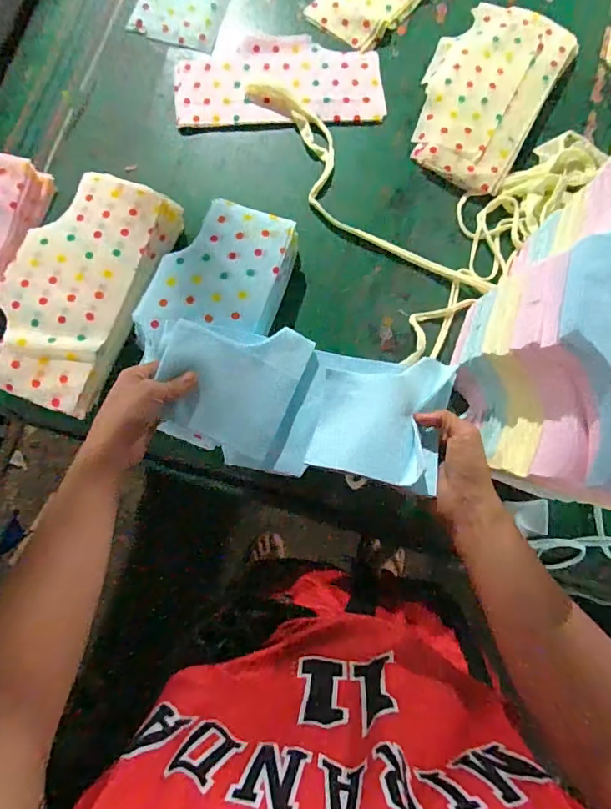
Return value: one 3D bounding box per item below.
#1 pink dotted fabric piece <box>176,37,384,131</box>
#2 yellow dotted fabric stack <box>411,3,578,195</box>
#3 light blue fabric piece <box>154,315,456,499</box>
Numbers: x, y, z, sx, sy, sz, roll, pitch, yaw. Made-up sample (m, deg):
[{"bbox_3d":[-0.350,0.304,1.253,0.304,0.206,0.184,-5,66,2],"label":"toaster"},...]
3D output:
[{"bbox_3d":[-0.037,-0.463,0.713,0.290,0.011,0.137,0,78,-1],"label":"pink dotted fabric piece"},{"bbox_3d":[0.247,-0.438,0.702,0.169,0.026,0.279,29,79,5],"label":"yellow dotted fabric stack"},{"bbox_3d":[-0.007,-0.003,0.558,0.304,0.105,0.151,12,78,11],"label":"light blue fabric piece"}]

